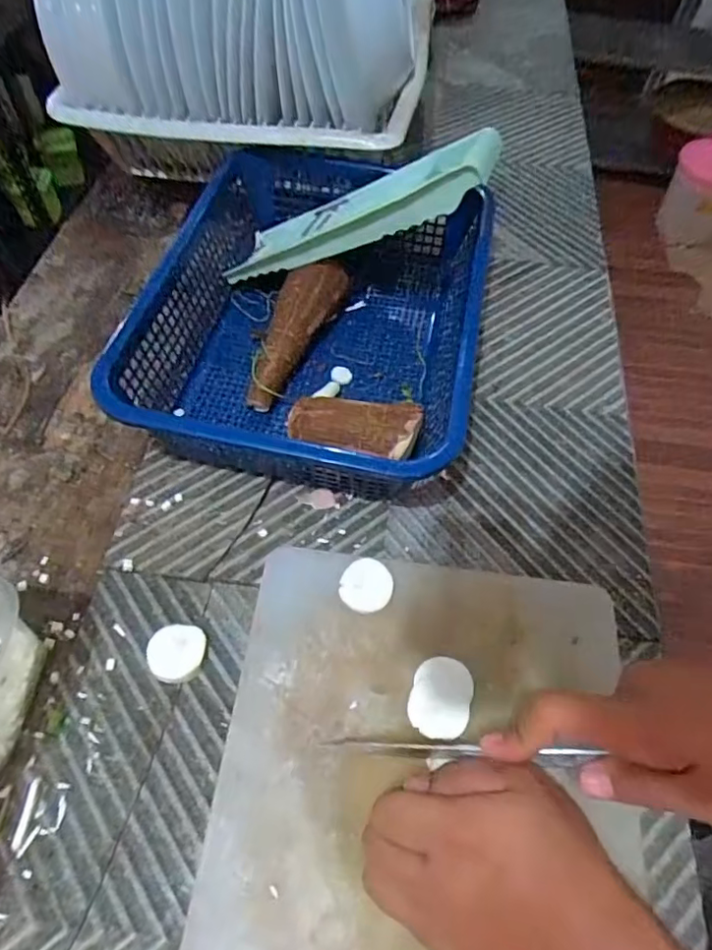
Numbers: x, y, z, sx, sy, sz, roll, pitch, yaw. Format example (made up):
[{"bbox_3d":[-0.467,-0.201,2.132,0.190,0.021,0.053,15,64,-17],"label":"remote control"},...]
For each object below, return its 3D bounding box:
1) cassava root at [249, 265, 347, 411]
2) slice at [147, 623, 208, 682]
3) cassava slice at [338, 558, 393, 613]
[{"bbox_3d":[-0.054,-0.129,0.496,0.048,0.055,0.160,20,60,9],"label":"cassava root"},{"bbox_3d":[-0.118,0.117,0.367,0.035,0.007,0.036,1,58,-2],"label":"slice"},{"bbox_3d":[0.007,0.078,0.397,0.036,0.006,0.037,8,58,2],"label":"cassava slice"}]

